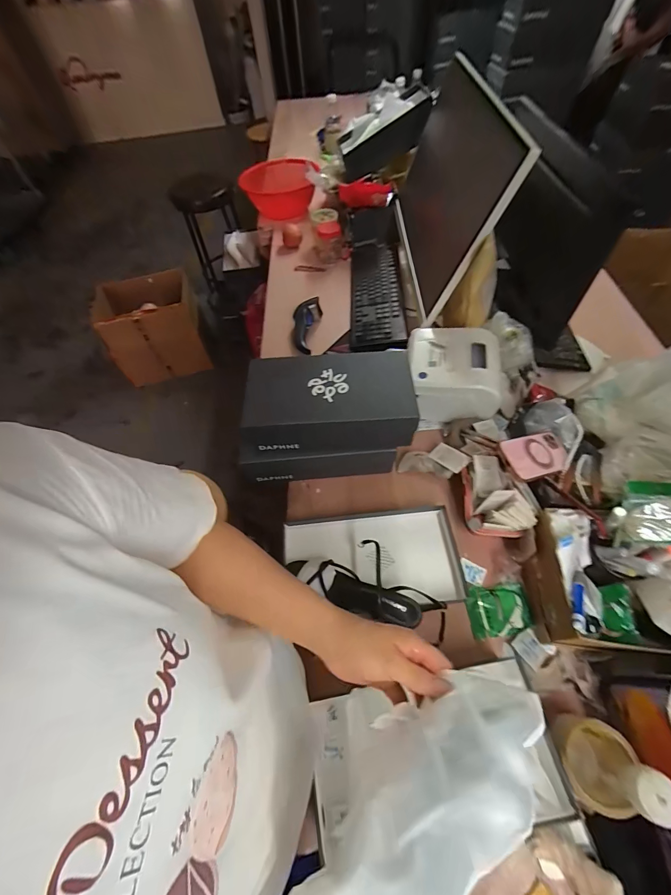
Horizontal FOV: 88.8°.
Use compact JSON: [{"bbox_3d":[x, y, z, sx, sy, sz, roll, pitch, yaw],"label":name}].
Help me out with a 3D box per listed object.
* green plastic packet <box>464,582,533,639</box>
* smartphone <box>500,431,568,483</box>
[{"bbox_3d":[0.266,0.267,0.562,0.094,0.009,0.075,-6,58,1],"label":"green plastic packet"},{"bbox_3d":[0.339,0.013,0.577,0.157,0.012,0.073,-10,65,-29],"label":"smartphone"}]

